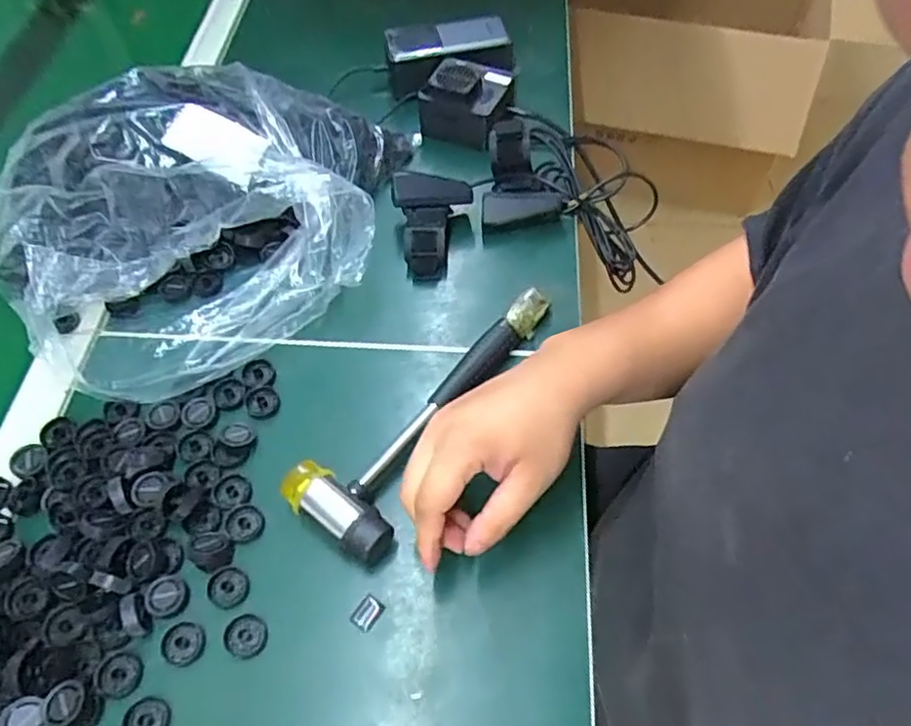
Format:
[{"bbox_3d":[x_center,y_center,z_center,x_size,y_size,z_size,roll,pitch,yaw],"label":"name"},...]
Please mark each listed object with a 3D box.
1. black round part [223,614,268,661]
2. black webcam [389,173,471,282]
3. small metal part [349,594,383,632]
[{"bbox_3d":[-0.131,0.170,0.398,0.025,0.006,0.026,-1,58,2],"label":"black round part"},{"bbox_3d":[-0.020,-0.121,0.550,0.067,0.055,0.085,0,58,1],"label":"black webcam"},{"bbox_3d":[-0.057,0.158,0.404,0.016,0.004,0.021,34,66,22],"label":"small metal part"}]

